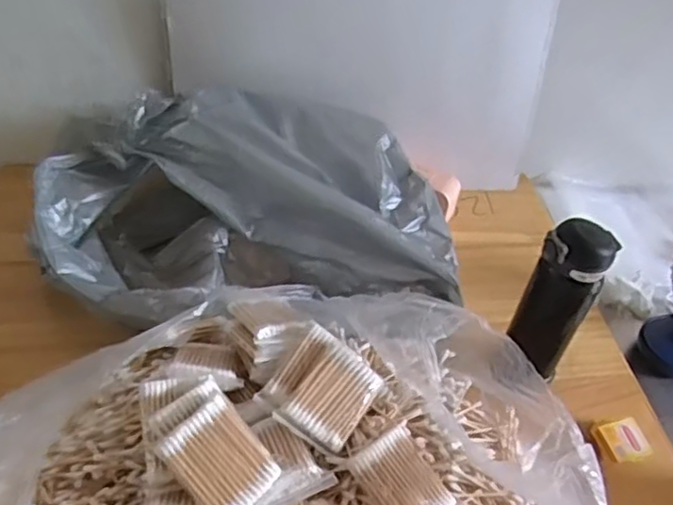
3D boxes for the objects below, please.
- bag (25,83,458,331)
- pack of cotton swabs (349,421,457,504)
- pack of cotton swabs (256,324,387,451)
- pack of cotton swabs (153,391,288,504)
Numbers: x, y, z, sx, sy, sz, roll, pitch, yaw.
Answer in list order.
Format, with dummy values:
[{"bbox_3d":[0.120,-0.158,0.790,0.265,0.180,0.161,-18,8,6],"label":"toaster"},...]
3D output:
[{"bbox_3d":[-0.100,-0.041,0.759,0.448,0.177,0.290,-4,44,-12],"label":"bag"},{"bbox_3d":[0.051,0.173,0.503,0.058,0.018,0.073,-27,75,-41],"label":"pack of cotton swabs"},{"bbox_3d":[-0.011,0.109,0.529,0.078,0.015,0.082,34,61,10],"label":"pack of cotton swabs"},{"bbox_3d":[-0.078,0.146,0.463,0.059,0.013,0.082,-38,90,-32],"label":"pack of cotton swabs"}]

